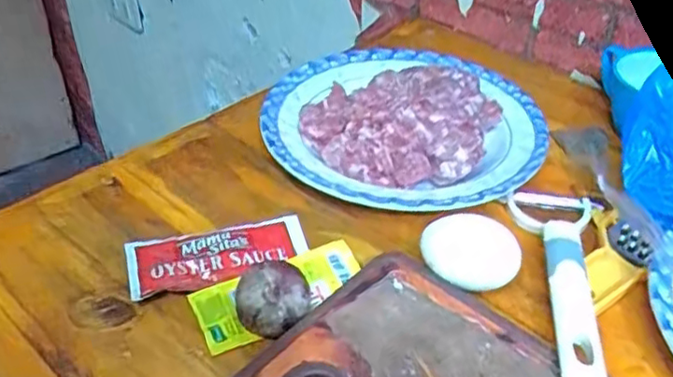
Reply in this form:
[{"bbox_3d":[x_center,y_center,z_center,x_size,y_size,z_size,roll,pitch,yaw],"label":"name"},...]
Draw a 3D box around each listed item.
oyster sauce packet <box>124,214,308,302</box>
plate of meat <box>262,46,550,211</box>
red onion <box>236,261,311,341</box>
[{"bbox_3d":[-0.075,0.041,0.413,0.114,0.010,0.058,-8,43,-13],"label":"oyster sauce packet"},{"bbox_3d":[0.053,-0.060,0.501,0.205,0.049,0.206,2,41,-1],"label":"plate of meat"},{"bbox_3d":[-0.036,0.064,0.363,0.040,0.031,0.034,-2,39,-5],"label":"red onion"}]

